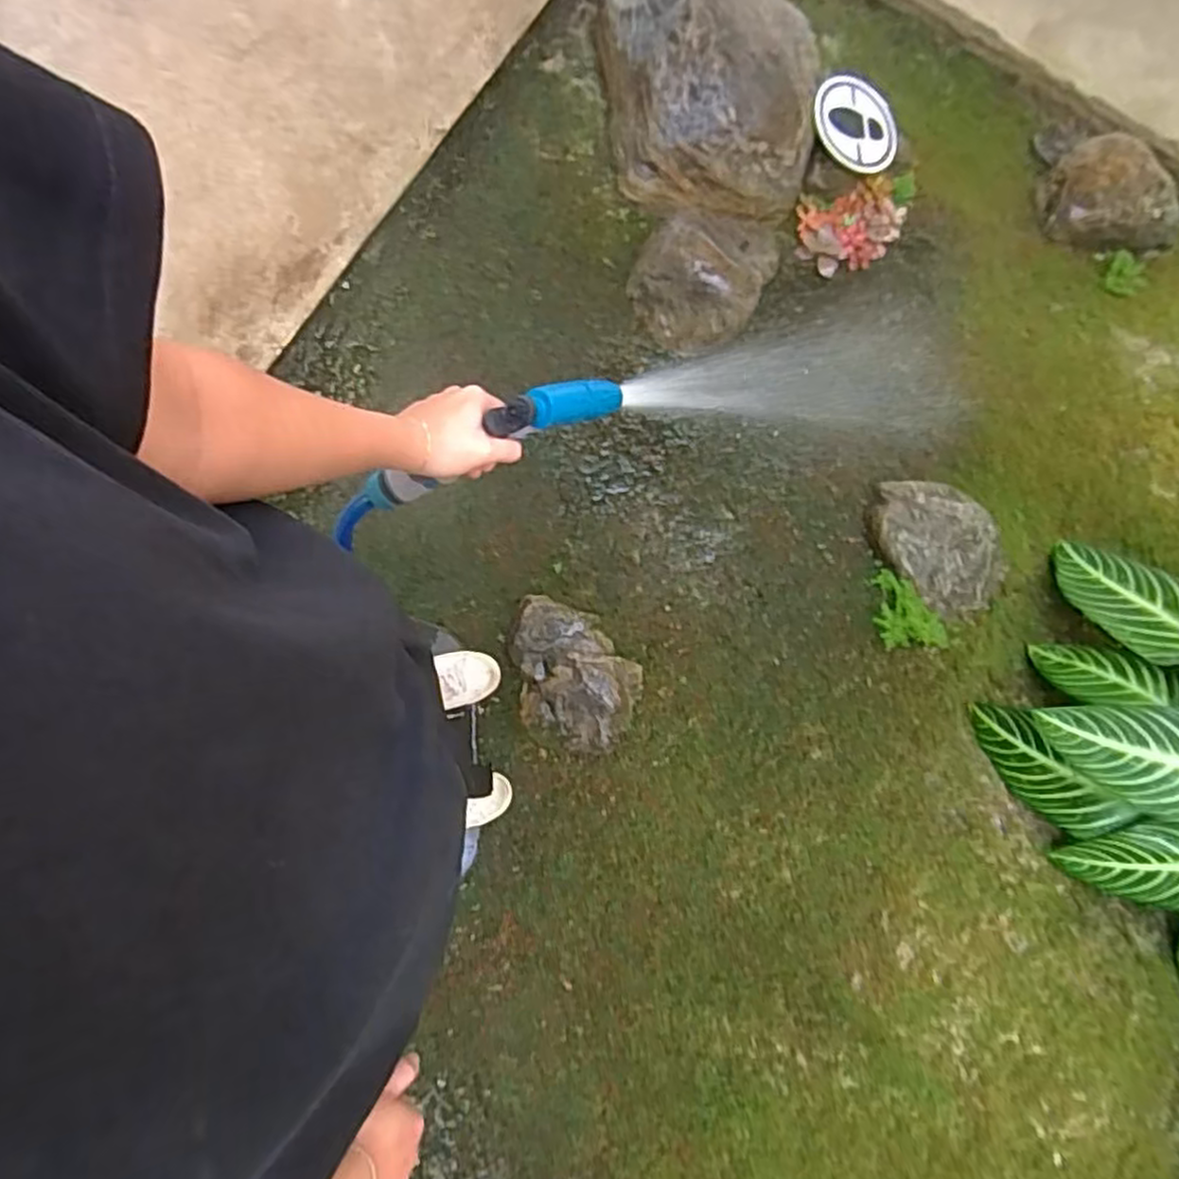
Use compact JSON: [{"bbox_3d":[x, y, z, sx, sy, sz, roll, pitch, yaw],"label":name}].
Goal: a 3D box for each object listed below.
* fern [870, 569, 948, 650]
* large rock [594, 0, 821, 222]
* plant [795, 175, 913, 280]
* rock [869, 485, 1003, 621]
[{"bbox_3d":[0.513,0.048,1.208,0.107,0.049,0.153,-39,86,-9],"label":"fern"},{"bbox_3d":[0.224,-0.980,1.375,0.367,0.169,0.567,-6,81,-5],"label":"large rock"},{"bbox_3d":[0.507,-0.688,1.397,0.229,0.052,0.152,-11,82,-6],"label":"plant"},{"bbox_3d":[0.582,-0.079,1.228,0.178,0.068,0.255,-37,85,-9],"label":"rock"}]

